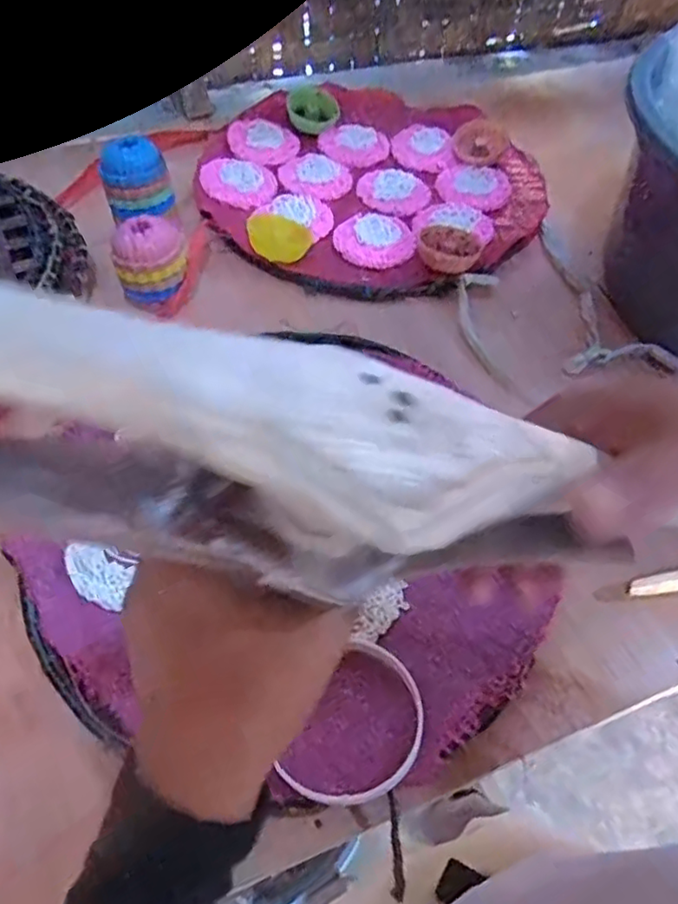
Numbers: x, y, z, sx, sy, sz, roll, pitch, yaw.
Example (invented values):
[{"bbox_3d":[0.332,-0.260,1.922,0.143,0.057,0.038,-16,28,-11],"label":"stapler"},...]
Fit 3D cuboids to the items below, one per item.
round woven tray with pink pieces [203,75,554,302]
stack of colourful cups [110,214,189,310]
[{"bbox_3d":[0.033,-0.292,0.661,0.347,0.035,0.336,1,55,-2],"label":"round woven tray with pink pieces"},{"bbox_3d":[-0.163,-0.165,0.538,0.060,0.056,0.055,-16,58,-13],"label":"stack of colourful cups"}]

